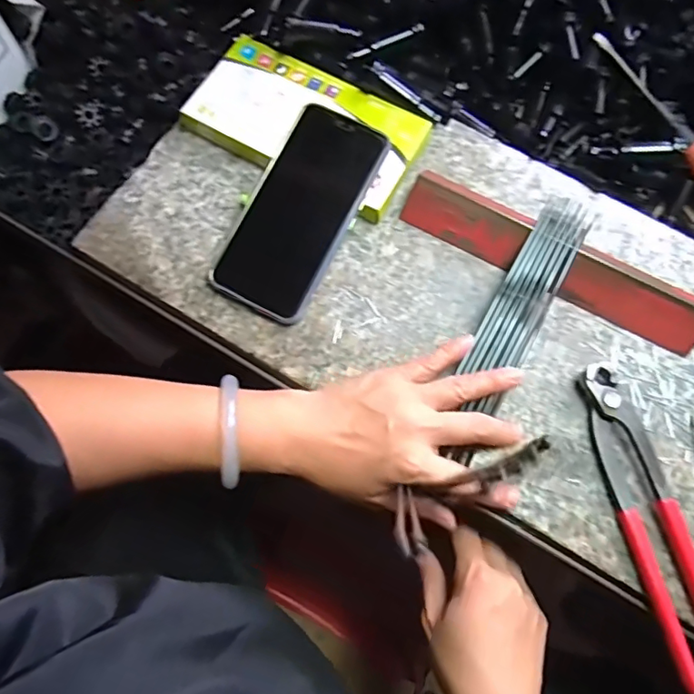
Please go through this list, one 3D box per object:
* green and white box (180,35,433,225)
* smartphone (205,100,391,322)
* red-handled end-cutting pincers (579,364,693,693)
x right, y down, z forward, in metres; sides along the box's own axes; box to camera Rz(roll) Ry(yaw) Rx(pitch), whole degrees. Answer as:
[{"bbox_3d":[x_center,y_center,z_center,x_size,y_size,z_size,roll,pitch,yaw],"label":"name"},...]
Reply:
[{"bbox_3d":[-0.032,-0.173,0.419,0.176,0.026,0.096,29,75,9],"label":"green and white box"},{"bbox_3d":[-0.034,-0.099,0.388,0.074,0.009,0.156,27,85,8],"label":"smartphone"},{"bbox_3d":[0.194,0.105,0.338,0.040,0.017,0.192,-11,73,-4],"label":"red-handled end-cutting pincers"}]

